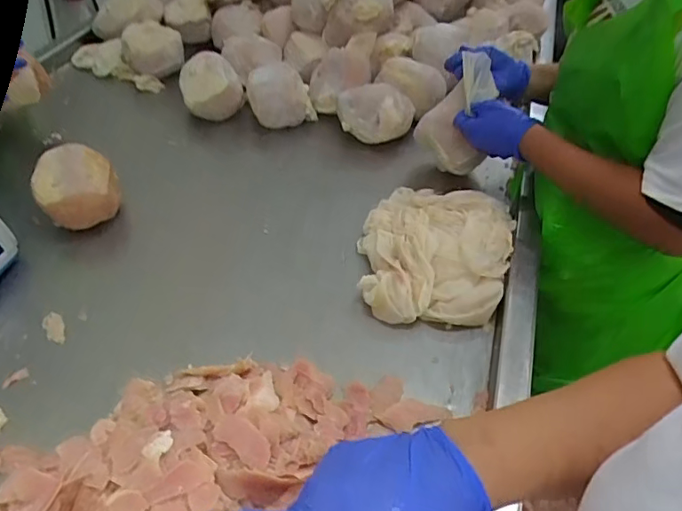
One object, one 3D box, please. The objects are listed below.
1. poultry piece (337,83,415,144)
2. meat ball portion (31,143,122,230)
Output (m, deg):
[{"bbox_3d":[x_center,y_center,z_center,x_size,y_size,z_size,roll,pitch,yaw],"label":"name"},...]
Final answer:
[{"bbox_3d":[0.065,-0.274,1.036,0.144,0.097,0.082,9,45,7],"label":"poultry piece"},{"bbox_3d":[-0.410,-0.099,0.850,0.113,0.091,0.134,-19,48,-20],"label":"meat ball portion"}]

